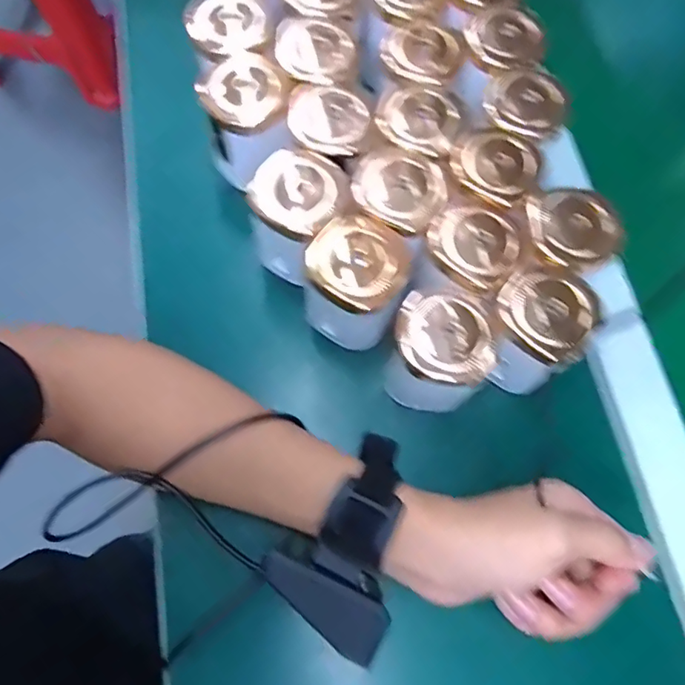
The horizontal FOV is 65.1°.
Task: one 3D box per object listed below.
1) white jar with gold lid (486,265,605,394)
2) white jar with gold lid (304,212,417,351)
[{"bbox_3d":[0.114,-0.007,0.324,0.054,0.058,0.056,1,70,-1],"label":"white jar with gold lid"},{"bbox_3d":[0.006,-0.038,0.338,0.064,0.067,0.056,22,71,6],"label":"white jar with gold lid"}]

